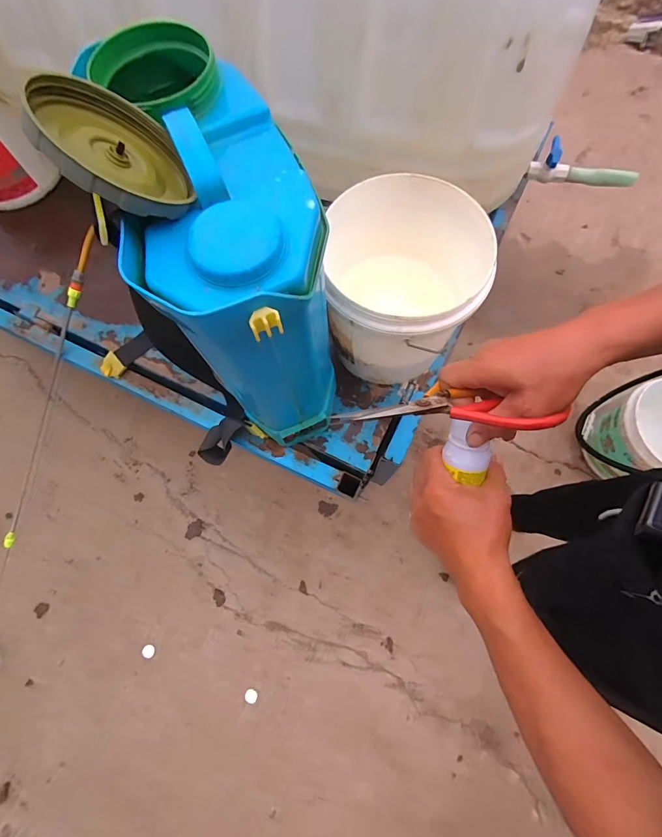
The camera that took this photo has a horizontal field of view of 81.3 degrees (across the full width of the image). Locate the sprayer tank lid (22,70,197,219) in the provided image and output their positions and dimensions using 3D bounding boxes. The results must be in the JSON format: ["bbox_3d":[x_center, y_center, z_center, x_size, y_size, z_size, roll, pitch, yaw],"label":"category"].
[{"bbox_3d":[-0.185,-0.235,0.334,0.024,0.126,0.141,-38,47,33],"label":"sprayer tank lid"}]

